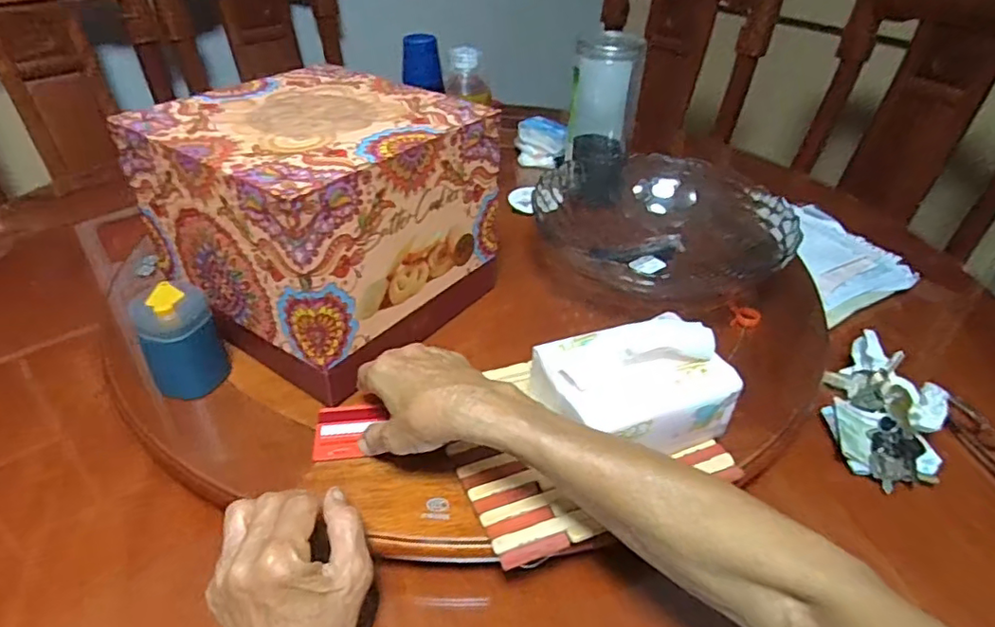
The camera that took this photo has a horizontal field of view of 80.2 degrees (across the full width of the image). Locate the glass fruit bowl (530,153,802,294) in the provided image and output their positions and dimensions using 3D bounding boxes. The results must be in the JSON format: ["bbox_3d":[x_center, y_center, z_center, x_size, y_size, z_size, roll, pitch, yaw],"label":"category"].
[{"bbox_3d":[0.186,-0.101,0.683,0.262,0.085,0.264,2,38,-2],"label":"glass fruit bowl"}]

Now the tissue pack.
[{"bbox_3d":[0.104,0.050,0.444,0.128,0.057,0.094,-12,40,-19],"label":"tissue pack"}]

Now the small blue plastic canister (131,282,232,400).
[{"bbox_3d":[-0.259,0.022,0.485,0.056,0.090,0.052,-20,43,-27],"label":"small blue plastic canister"}]

